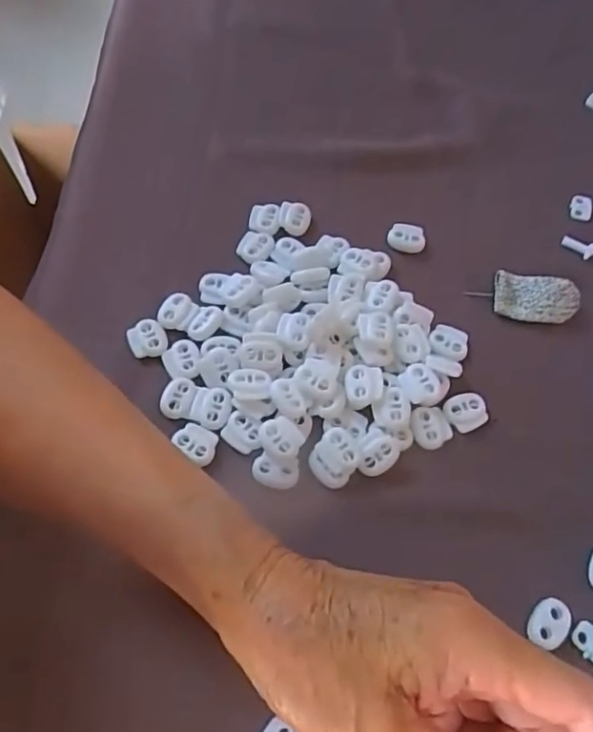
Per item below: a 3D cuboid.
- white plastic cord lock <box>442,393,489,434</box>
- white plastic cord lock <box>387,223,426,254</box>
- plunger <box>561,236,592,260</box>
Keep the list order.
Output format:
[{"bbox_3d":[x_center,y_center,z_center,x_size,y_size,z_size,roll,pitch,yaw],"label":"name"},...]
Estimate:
[{"bbox_3d":[0.088,0.023,0.299,0.021,0.004,0.019,-29,68,-16],"label":"white plastic cord lock"},{"bbox_3d":[0.066,-0.076,0.353,0.022,0.015,0.012,6,63,0],"label":"white plastic cord lock"},{"bbox_3d":[0.171,-0.073,0.353,0.020,0.008,0.008,38,67,15],"label":"plunger"}]

